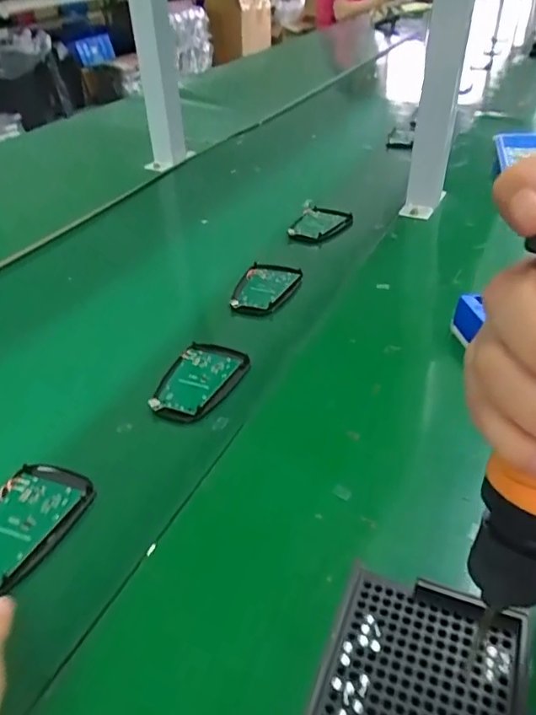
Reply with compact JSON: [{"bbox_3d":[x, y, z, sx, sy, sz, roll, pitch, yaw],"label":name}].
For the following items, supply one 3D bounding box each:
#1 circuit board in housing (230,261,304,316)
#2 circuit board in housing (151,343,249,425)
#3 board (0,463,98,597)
[{"bbox_3d":[-0.003,-0.076,0.600,0.061,0.015,0.094,10,39,17],"label":"circuit board in housing"},{"bbox_3d":[-0.061,0.020,0.477,0.061,0.011,0.097,15,41,22],"label":"circuit board in housing"},{"bbox_3d":[-0.167,0.113,0.365,0.060,0.011,0.096,14,40,21],"label":"board"}]

